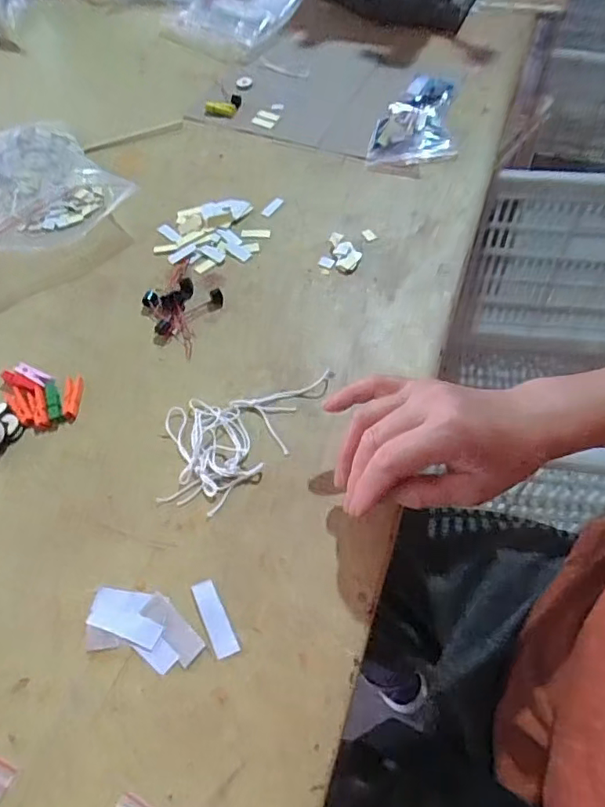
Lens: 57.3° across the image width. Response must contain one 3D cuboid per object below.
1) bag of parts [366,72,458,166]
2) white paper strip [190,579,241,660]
[{"bbox_3d":[0.122,-0.317,0.612,0.091,0.023,0.152,2,57,7],"label":"bag of parts"},{"bbox_3d":[-0.054,0.131,0.339,0.014,0.004,0.047,-25,58,-11],"label":"white paper strip"}]

